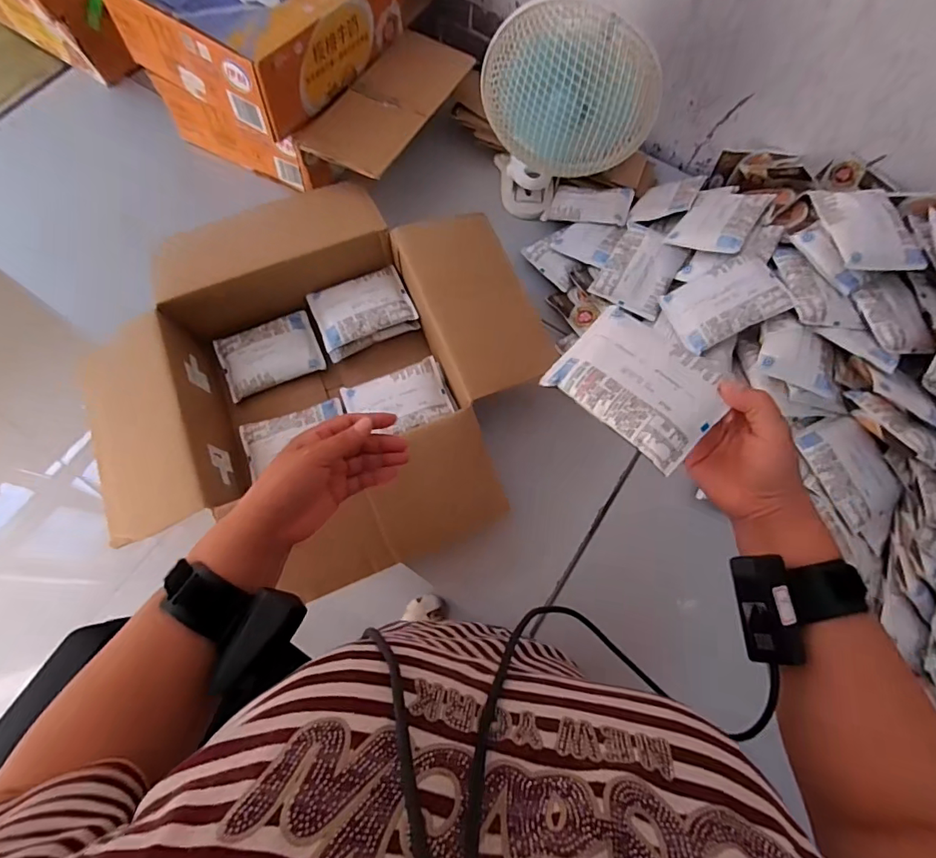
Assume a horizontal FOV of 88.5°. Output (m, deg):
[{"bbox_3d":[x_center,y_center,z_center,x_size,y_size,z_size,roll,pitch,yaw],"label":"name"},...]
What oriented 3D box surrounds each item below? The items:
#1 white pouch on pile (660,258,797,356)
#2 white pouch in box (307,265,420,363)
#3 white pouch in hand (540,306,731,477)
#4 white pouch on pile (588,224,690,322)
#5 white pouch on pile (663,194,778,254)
[{"bbox_3d":[0.331,-0.166,0.618,0.131,0.019,0.094,-26,70,18],"label":"white pouch on pile"},{"bbox_3d":[-0.147,-0.168,0.675,0.132,0.025,0.097,-20,73,-8],"label":"white pouch in box"},{"bbox_3d":[0.138,-0.036,0.388,0.090,0.027,0.122,-42,77,-14],"label":"white pouch in hand"},{"bbox_3d":[0.243,-0.224,0.675,0.095,0.014,0.116,30,90,12],"label":"white pouch on pile"},{"bbox_3d":[0.345,-0.289,0.659,0.092,0.011,0.119,27,70,31],"label":"white pouch on pile"}]

